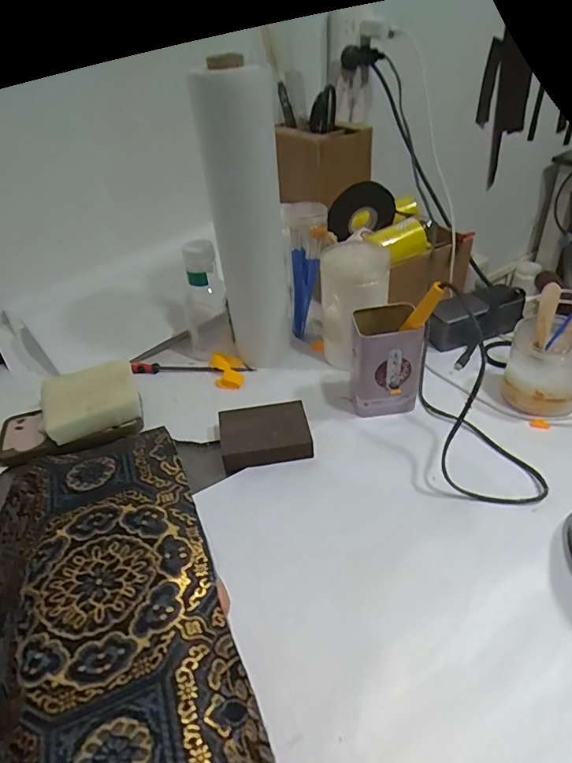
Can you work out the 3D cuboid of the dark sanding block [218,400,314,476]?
[{"bbox_3d":[-0.024,0.058,0.543,0.098,0.029,0.076,-9,38,-6],"label":"dark sanding block"}]

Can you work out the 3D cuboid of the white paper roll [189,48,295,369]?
[{"bbox_3d":[-0.045,-0.190,0.601,0.083,0.347,0.076,-3,38,2],"label":"white paper roll"}]

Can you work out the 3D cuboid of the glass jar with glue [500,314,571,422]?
[{"bbox_3d":[0.296,-0.017,0.547,0.081,0.091,0.076,-3,38,2],"label":"glass jar with glue"}]

